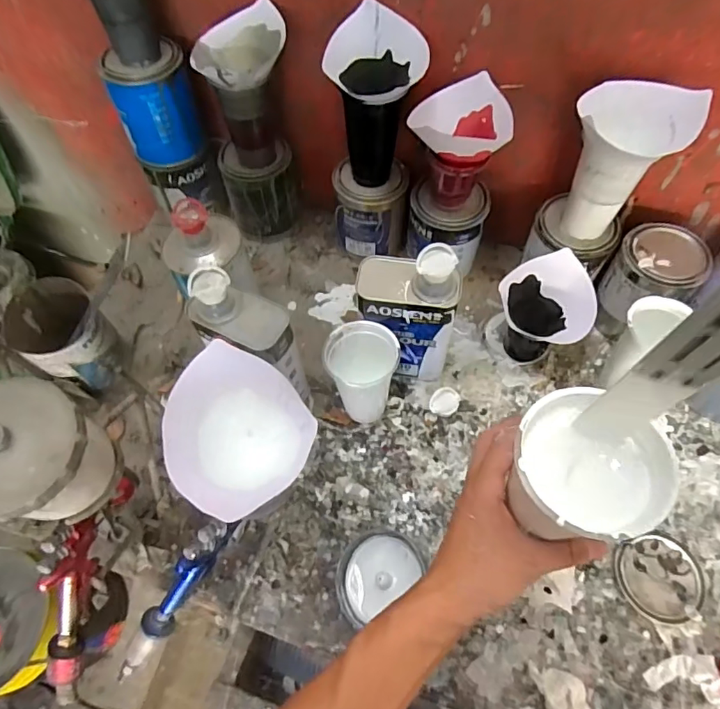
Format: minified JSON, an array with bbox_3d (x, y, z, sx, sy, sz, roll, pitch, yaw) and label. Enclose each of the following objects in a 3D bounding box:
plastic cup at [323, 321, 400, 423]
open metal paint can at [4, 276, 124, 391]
[{"bbox_3d":[0.003,0.021,0.639,0.081,0.140,0.086,15,64,9],"label":"plastic cup"},{"bbox_3d":[-0.370,-0.020,0.653,0.103,0.123,0.100,0,62,1],"label":"open metal paint can"}]

